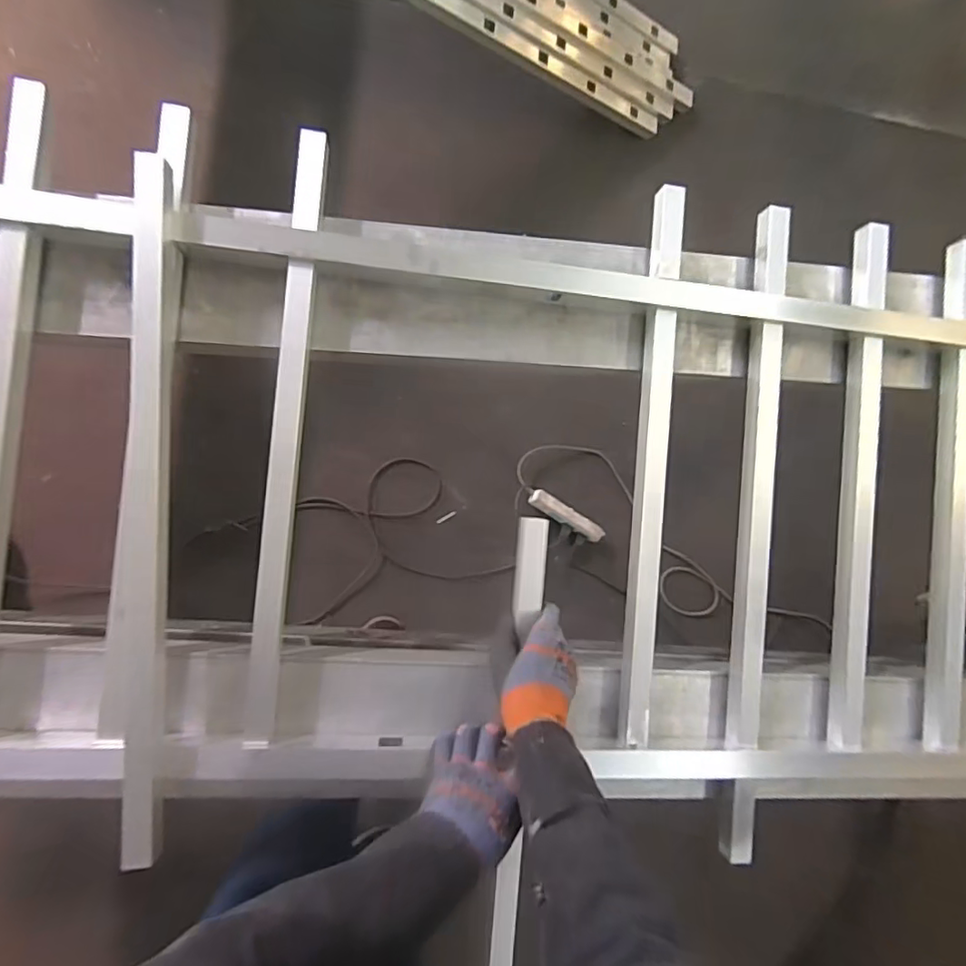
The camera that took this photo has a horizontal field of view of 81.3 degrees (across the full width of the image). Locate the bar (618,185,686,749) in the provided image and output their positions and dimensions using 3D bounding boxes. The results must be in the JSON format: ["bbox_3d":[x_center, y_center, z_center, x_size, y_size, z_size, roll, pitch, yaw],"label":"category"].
[{"bbox_3d":[0.194,-0.023,0.641,0.030,0.042,0.622,4,88,-9],"label":"bar"}]

